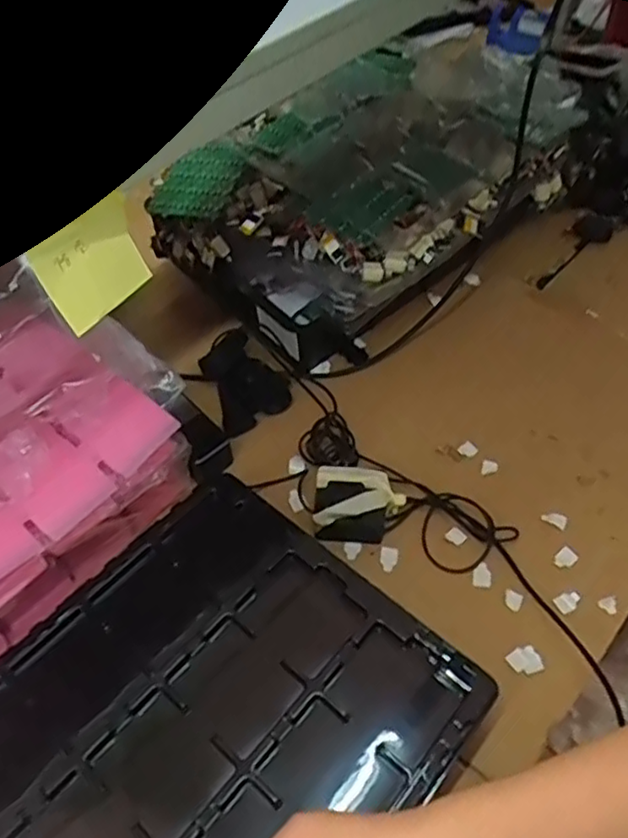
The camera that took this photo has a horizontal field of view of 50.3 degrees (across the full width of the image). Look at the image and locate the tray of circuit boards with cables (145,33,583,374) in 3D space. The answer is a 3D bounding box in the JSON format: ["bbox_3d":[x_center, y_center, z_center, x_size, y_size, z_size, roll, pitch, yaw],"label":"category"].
[{"bbox_3d":[0.109,-0.330,0.933,0.350,0.180,0.563,33,60,21],"label":"tray of circuit boards with cables"}]

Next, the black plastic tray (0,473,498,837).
[{"bbox_3d":[-0.091,0.243,0.545,0.323,0.017,0.361,37,61,23],"label":"black plastic tray"}]

